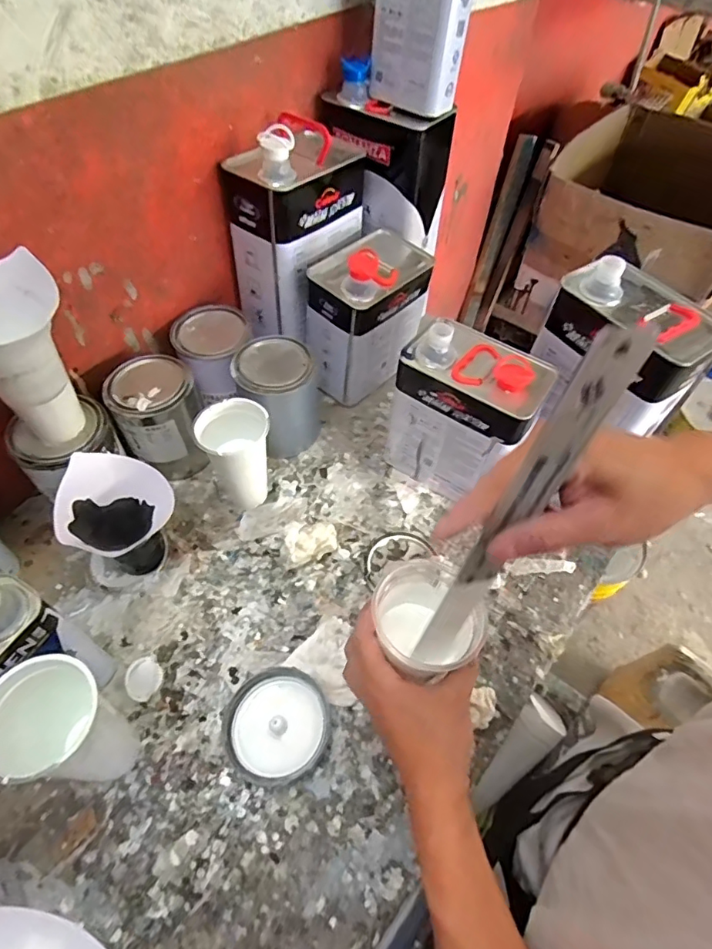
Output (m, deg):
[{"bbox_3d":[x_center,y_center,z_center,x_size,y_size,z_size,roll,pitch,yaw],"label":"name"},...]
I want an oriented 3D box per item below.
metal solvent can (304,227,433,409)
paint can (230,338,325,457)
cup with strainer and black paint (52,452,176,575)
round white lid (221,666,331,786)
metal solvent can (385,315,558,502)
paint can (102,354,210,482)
[{"bbox_3d":[0.018,-0.240,0.776,0.116,0.208,0.173,33,58,19],"label":"metal solvent can"},{"bbox_3d":[-0.105,-0.107,0.722,0.110,0.138,0.103,2,54,-3],"label":"paint can"},{"bbox_3d":[-0.265,0.057,0.594,0.107,0.136,0.108,2,54,-3],"label":"cup with strainer and black paint"},{"bbox_3d":[-0.079,0.253,0.527,0.102,0.032,0.101,27,57,15],"label":"round white lid"},{"bbox_3d":[0.141,-0.079,0.679,0.164,0.204,0.119,30,57,17],"label":"metal solvent can"},{"bbox_3d":[-0.257,-0.074,0.693,0.104,0.141,0.100,2,54,-3],"label":"paint can"}]

